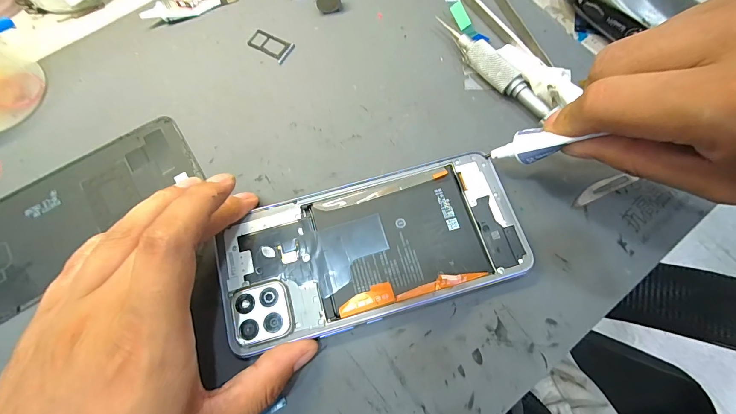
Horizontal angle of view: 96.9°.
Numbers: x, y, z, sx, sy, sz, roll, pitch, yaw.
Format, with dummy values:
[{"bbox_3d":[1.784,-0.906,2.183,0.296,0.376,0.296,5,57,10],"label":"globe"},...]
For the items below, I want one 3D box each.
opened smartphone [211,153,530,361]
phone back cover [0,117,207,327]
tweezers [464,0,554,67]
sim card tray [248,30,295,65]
[{"bbox_3d":[0.002,0.020,0.173,0.156,0.005,0.073,-15,72,-4],"label":"opened smartphone"},{"bbox_3d":[-0.175,0.007,0.188,0.156,0.004,0.070,-34,74,-10],"label":"phone back cover"},{"bbox_3d":[0.087,-0.139,0.228,0.029,0.009,0.117,-22,73,-6],"label":"tweezers"},{"bbox_3d":[-0.069,-0.113,0.225,0.032,0.004,0.017,28,75,10],"label":"sim card tray"}]

